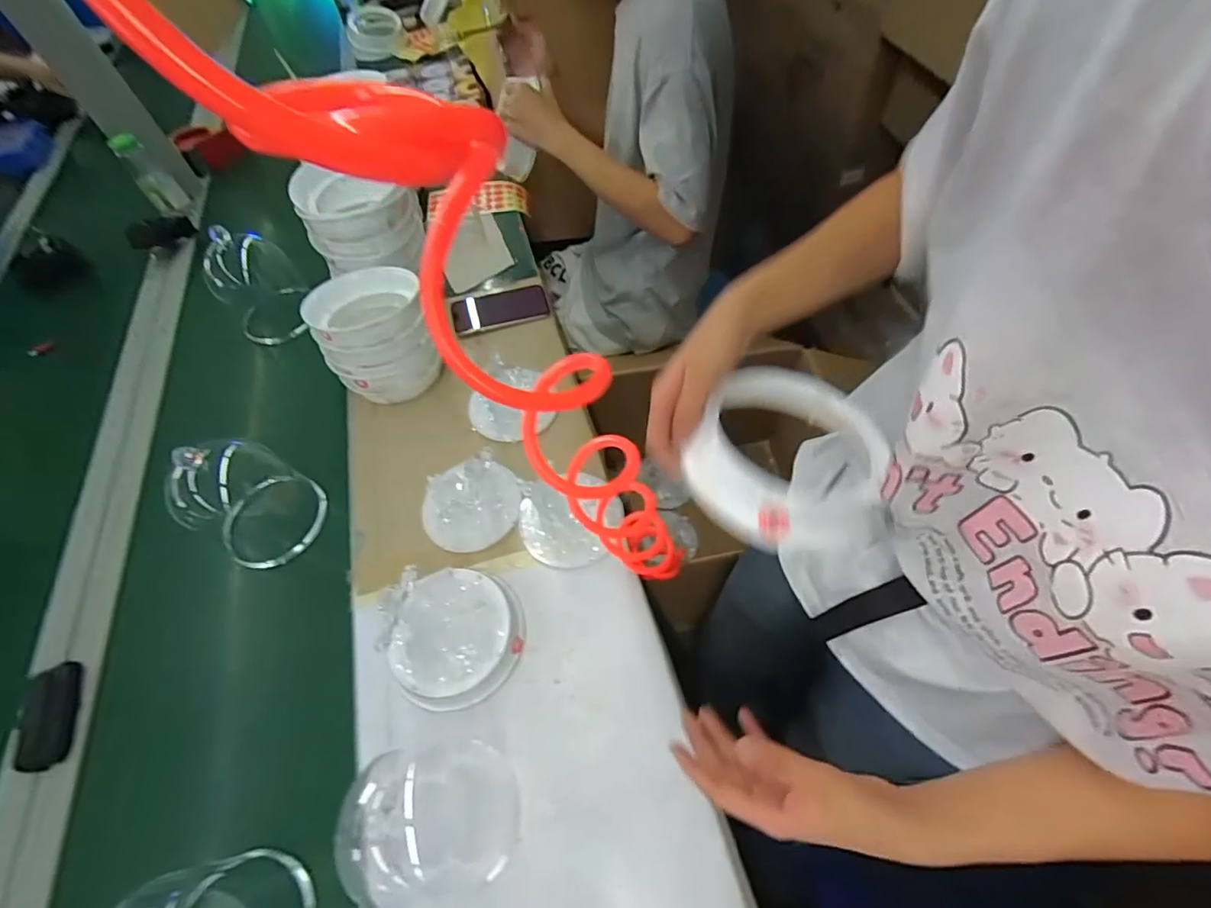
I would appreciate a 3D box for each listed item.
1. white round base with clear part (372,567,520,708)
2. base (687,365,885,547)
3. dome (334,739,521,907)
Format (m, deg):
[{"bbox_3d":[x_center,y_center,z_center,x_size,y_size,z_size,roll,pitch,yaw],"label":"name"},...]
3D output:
[{"bbox_3d":[-0.166,0.196,0.582,0.139,0.077,0.138,-2,59,3],"label":"white round base with clear part"},{"bbox_3d":[0.134,-0.004,0.384,0.131,0.050,0.147,16,61,14],"label":"base"},{"bbox_3d":[-0.151,0.320,0.472,0.120,0.121,0.116,-2,59,3],"label":"dome"}]

